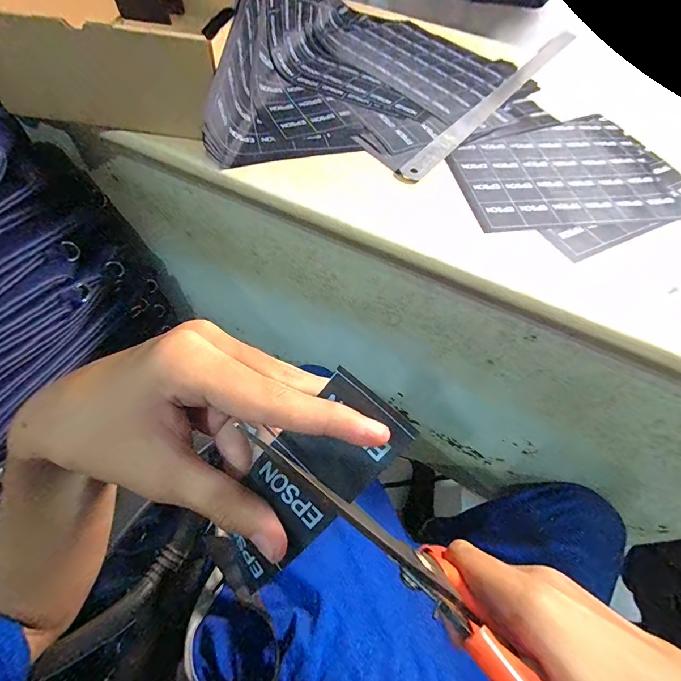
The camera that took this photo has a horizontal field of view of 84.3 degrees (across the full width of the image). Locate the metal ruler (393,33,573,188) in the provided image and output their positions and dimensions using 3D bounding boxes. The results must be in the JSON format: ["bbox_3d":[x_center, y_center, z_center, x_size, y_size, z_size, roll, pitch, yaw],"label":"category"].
[{"bbox_3d":[0.246,-0.373,0.563,0.030,0.010,0.588,34,60,15],"label":"metal ruler"}]

